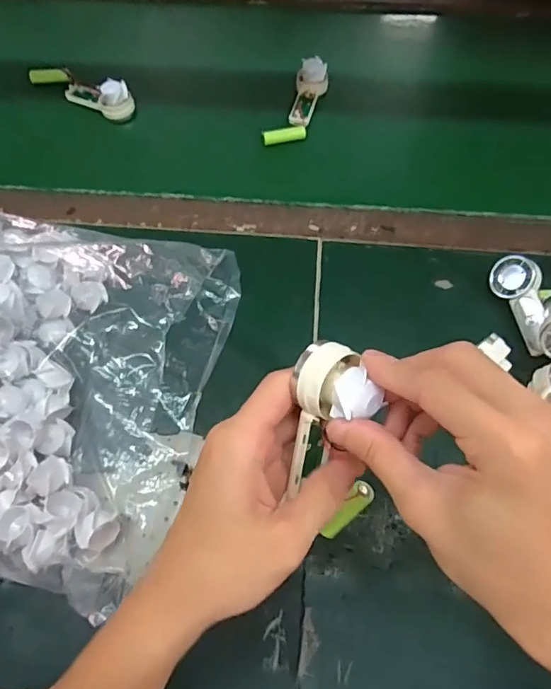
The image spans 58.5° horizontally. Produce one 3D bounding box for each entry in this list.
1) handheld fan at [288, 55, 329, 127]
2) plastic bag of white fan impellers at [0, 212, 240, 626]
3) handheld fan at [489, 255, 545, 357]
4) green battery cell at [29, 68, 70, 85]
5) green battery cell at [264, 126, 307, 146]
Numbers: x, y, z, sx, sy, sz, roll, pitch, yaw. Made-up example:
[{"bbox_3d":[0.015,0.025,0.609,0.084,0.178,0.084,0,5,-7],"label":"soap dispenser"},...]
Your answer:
[{"bbox_3d":[0.037,-0.302,0.600,0.036,0.031,0.092,17,78,7],"label":"handheld fan"},{"bbox_3d":[-0.245,0.016,0.392,0.377,0.084,0.304,9,64,4],"label":"plastic bag of white fan impellers"},{"bbox_3d":[0.231,-0.039,0.450,0.036,0.027,0.093,-15,65,-8],"label":"handheld fan"},{"bbox_3d":[-0.284,-0.337,0.620,0.051,0.014,0.016,7,64,2],"label":"green battery cell"},{"bbox_3d":[0.011,-0.245,0.575,0.050,0.013,0.011,-12,65,-6],"label":"green battery cell"}]

